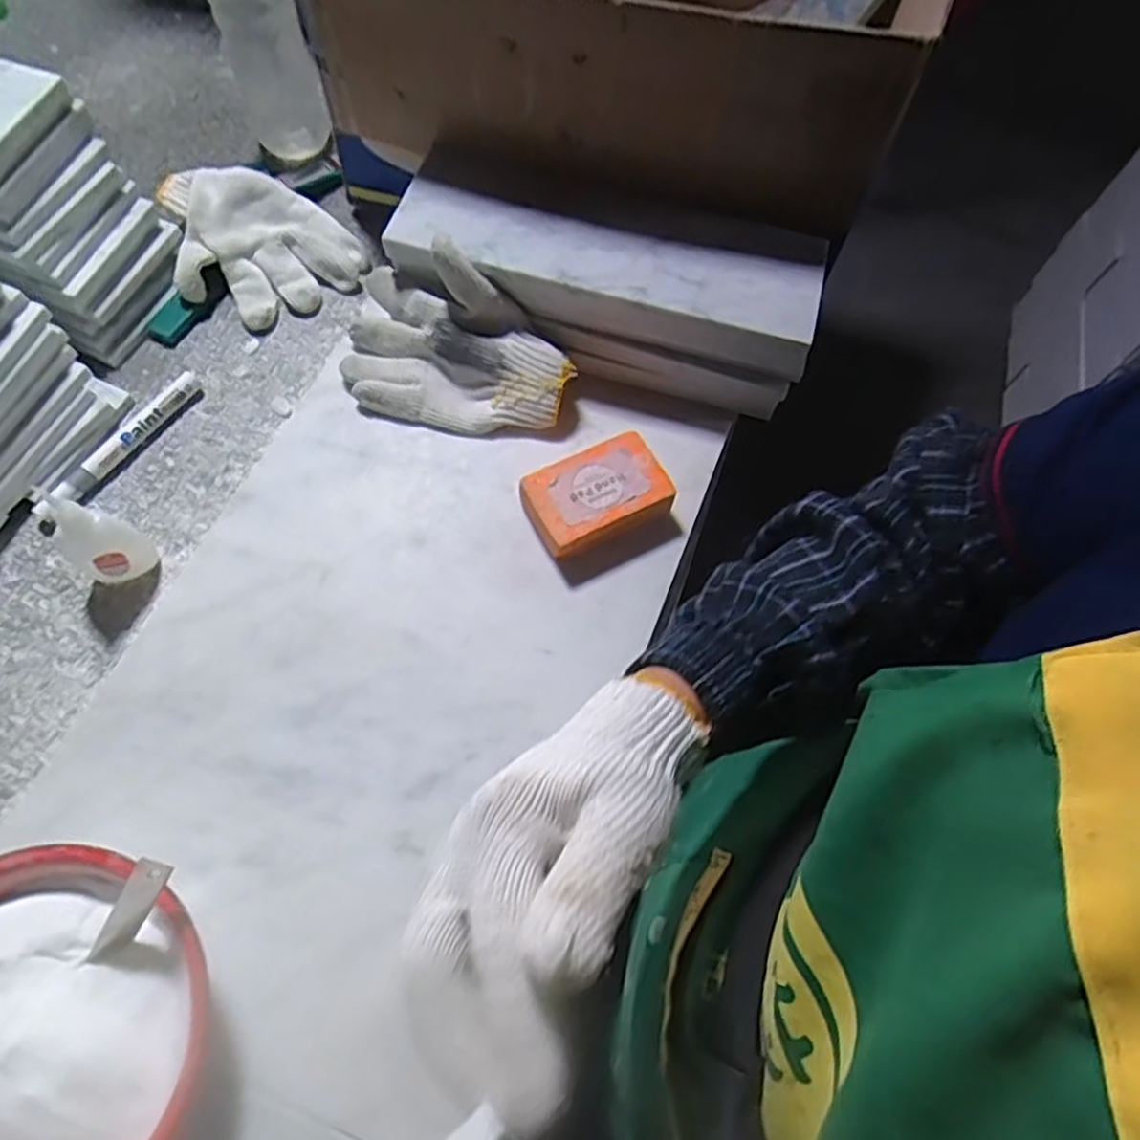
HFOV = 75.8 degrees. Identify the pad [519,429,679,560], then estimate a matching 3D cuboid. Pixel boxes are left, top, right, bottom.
[{"bbox_3d":[0.019,-0.050,0.504,0.095,0.030,0.062,-23,68,-11],"label":"pad"}]

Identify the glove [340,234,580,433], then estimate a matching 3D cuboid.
[{"bbox_3d":[-0.086,-0.159,0.522,0.173,0.084,0.092,18,66,7],"label":"glove"}]

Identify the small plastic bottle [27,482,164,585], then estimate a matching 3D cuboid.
[{"bbox_3d":[-0.296,-0.020,0.456,0.032,0.091,0.037,29,68,11],"label":"small plastic bottle"}]

